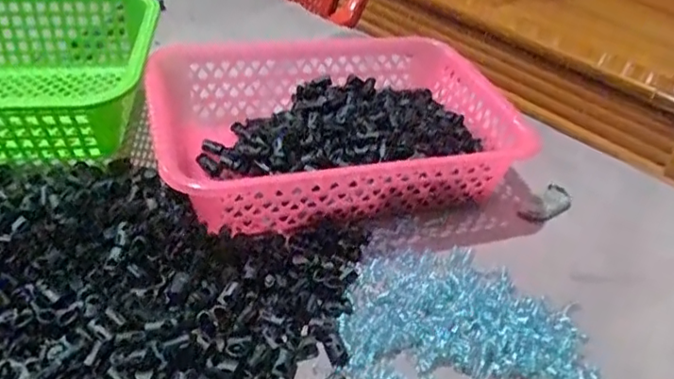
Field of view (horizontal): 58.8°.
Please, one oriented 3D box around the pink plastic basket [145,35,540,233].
[{"bbox_3d":[-0.002,-0.057,0.539,0.305,0.080,0.209,-9,40,-16],"label":"pink plastic basket"}]

